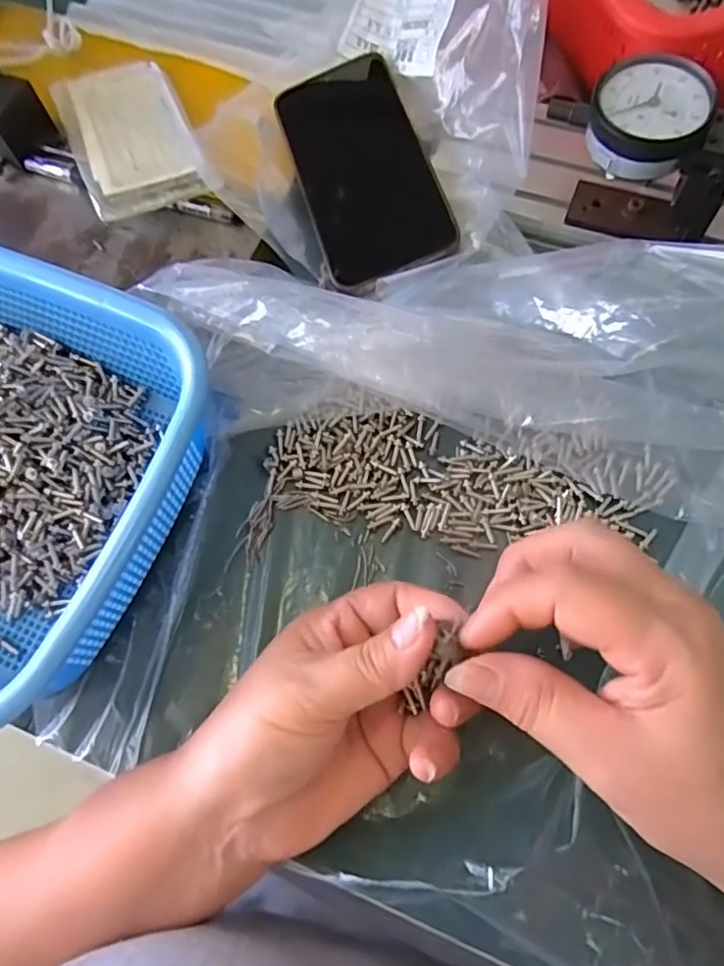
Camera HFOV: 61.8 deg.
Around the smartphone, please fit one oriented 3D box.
[{"bbox_3d":[-0.001,-0.191,0.364,0.074,0.014,0.164,-16,70,-2],"label":"smartphone"}]

